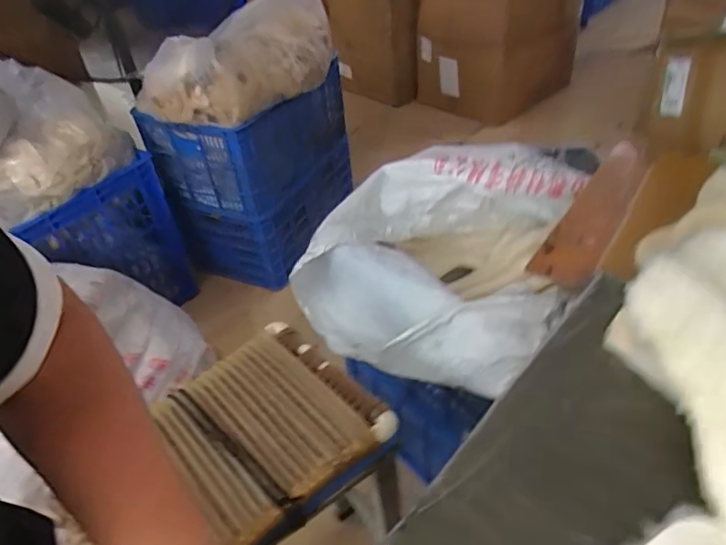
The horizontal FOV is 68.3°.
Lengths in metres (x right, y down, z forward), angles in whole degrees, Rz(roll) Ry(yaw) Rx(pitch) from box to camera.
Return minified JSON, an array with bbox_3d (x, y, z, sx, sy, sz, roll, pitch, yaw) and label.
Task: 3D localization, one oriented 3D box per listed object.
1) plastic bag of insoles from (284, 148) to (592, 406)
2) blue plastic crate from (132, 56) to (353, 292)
[{"bbox_3d":[0.119,-0.022,0.977,0.456,0.262,0.404,18,48,25],"label":"plastic bag of insoles"},{"bbox_3d":[-0.322,-0.376,1.872,0.405,0.566,0.650,16,47,23],"label":"blue plastic crate"}]

